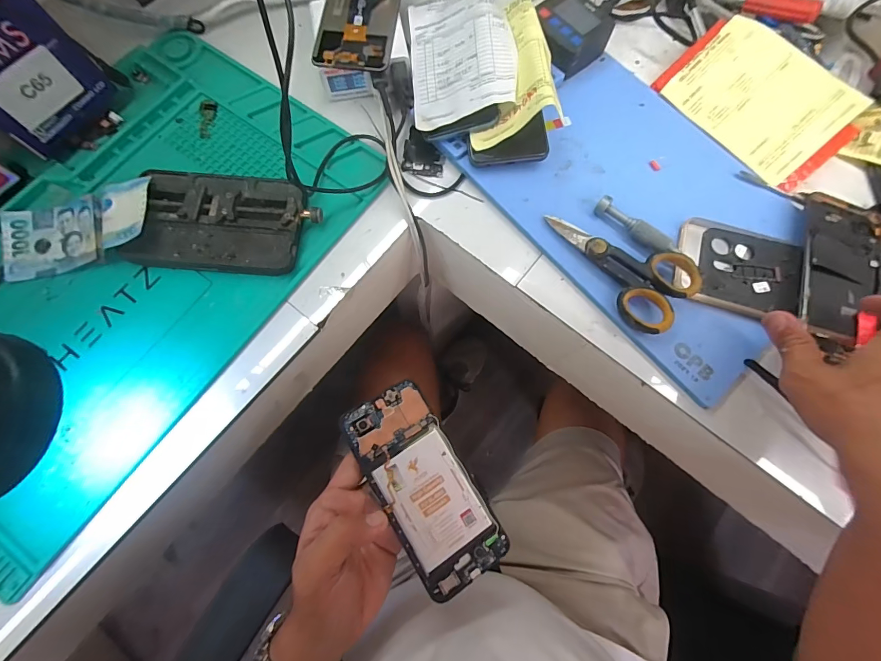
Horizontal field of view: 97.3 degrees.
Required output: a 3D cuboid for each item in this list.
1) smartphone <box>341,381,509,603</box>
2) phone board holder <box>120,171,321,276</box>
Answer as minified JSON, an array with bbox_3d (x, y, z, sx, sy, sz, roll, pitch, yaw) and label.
[{"bbox_3d":[-0.014,0.124,0.315,0.071,0.014,0.158,-31,80,-8],"label":"smartphone"},{"bbox_3d":[-0.190,-0.097,0.347,0.155,0.023,0.090,7,74,0],"label":"phone board holder"}]

